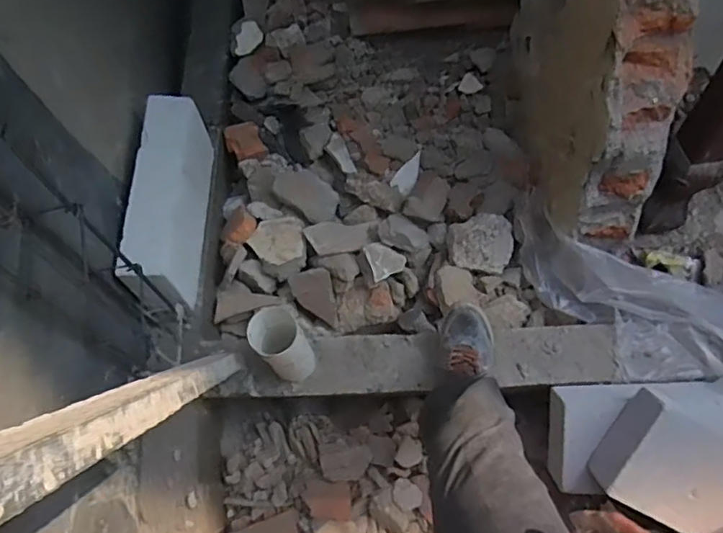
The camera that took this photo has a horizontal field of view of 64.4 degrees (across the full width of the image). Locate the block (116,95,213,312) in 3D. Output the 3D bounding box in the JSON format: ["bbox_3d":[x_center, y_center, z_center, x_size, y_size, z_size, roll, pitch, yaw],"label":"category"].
[{"bbox_3d":[-0.417,-0.137,1.255,0.109,0.224,0.452,-2,66,1],"label":"block"}]

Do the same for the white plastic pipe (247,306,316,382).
[{"bbox_3d":[-0.152,0.168,1.147,0.089,0.214,0.110,-40,71,-15],"label":"white plastic pipe"}]

